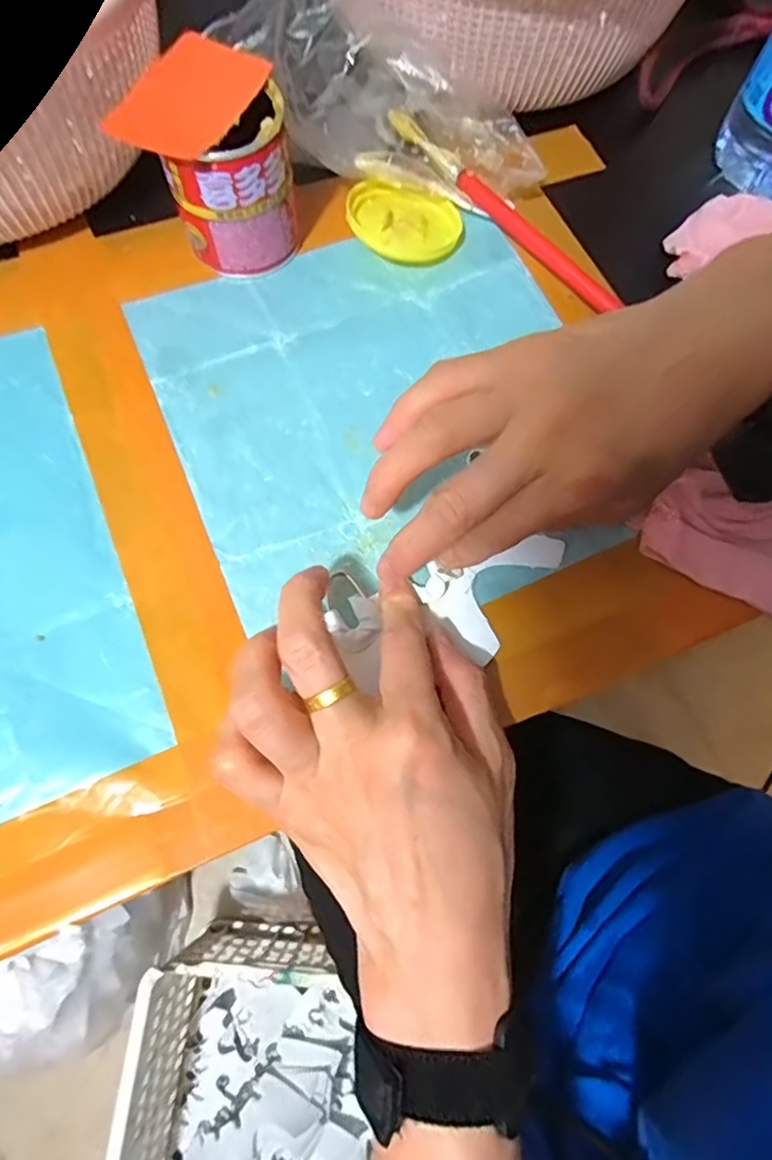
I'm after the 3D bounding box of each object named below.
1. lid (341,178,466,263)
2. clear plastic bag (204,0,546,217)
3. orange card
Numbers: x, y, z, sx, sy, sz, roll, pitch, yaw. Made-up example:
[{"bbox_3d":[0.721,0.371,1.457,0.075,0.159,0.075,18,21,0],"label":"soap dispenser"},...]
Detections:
[{"bbox_3d":[0.011,-0.207,0.335,0.065,0.017,0.054,11,71,1],"label":"lid"},{"bbox_3d":[0.001,-0.269,0.331,0.184,0.050,0.074,19,70,-12],"label":"clear plastic bag"},{"bbox_3d":[-0.092,-0.231,0.274,0.048,0.005,0.079,23,71,-3],"label":"orange card"}]

